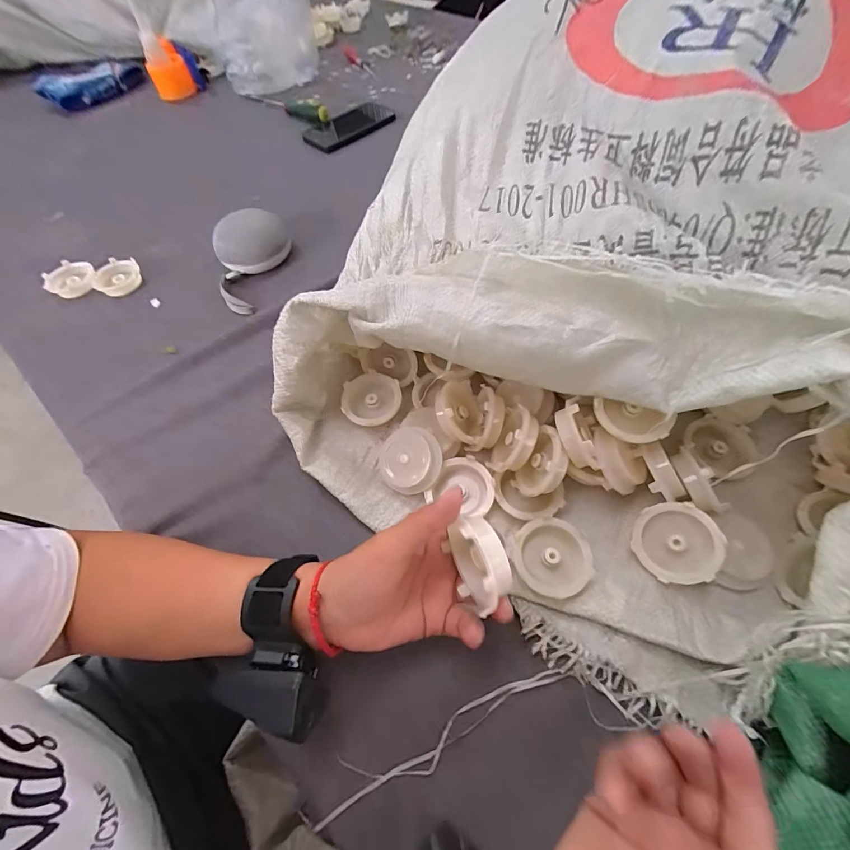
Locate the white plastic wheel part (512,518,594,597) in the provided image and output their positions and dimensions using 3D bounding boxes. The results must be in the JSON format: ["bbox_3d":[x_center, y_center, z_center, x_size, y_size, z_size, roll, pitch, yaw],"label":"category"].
[{"bbox_3d":[0.097,0.102,0.302,0.054,0.016,0.056,-1,60,2],"label":"white plastic wheel part"}]

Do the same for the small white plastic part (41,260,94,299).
[{"bbox_3d":[-0.471,-0.195,0.521,0.057,0.017,0.056,-9,60,-2],"label":"small white plastic part"}]

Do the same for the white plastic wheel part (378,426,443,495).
[{"bbox_3d":[-0.012,0.030,0.336,0.052,0.010,0.062,-17,58,2],"label":"white plastic wheel part"}]

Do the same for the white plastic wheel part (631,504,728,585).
[{"bbox_3d":[0.190,0.089,0.296,0.057,0.013,0.057,-33,65,28],"label":"white plastic wheel part"}]

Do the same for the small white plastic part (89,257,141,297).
[{"bbox_3d":[-0.411,-0.197,0.524,0.059,0.013,0.068,-33,64,-15],"label":"small white plastic part"}]

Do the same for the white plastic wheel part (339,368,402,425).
[{"bbox_3d":[-0.053,-0.028,0.388,0.056,0.011,0.055,-1,60,2],"label":"white plastic wheel part"}]

